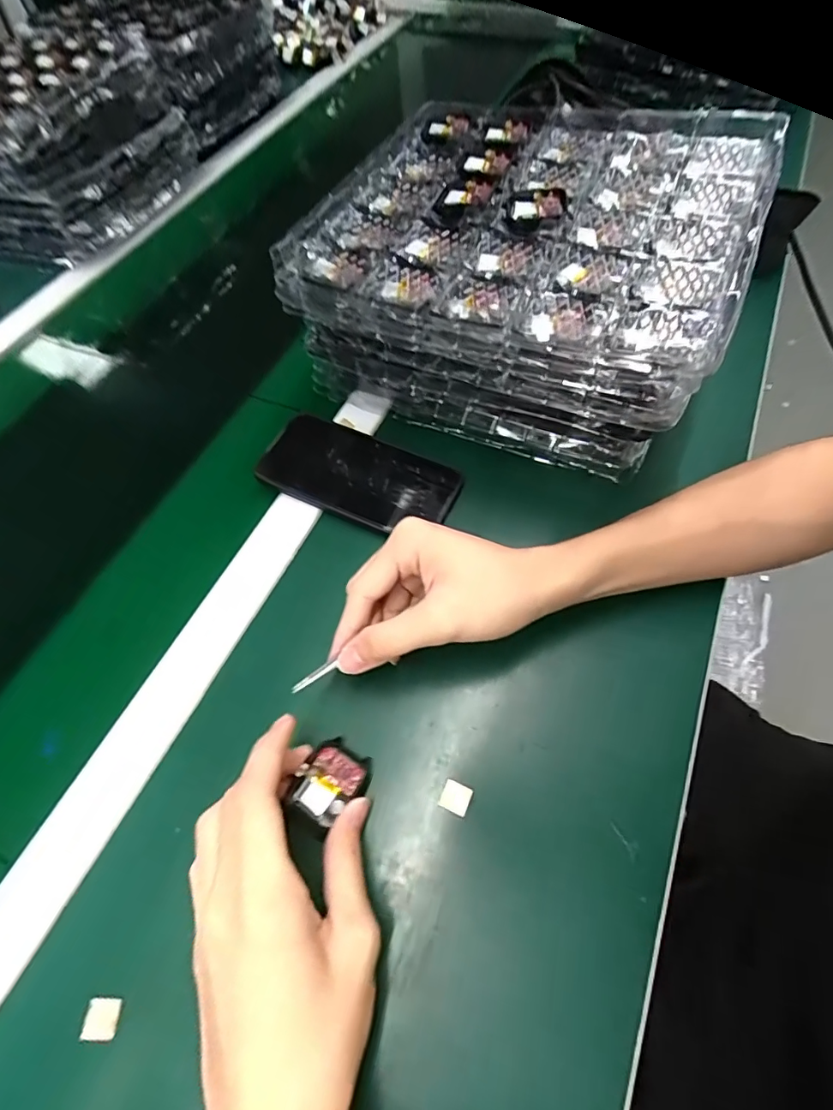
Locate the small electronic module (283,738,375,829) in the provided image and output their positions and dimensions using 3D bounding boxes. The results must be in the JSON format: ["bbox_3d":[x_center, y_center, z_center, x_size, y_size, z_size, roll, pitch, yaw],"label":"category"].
[{"bbox_3d":[-0.050,0.134,0.290,0.037,0.009,0.043,28,65,20],"label":"small electronic module"}]

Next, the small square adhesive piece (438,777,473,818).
[{"bbox_3d":[0.023,0.142,0.290,0.016,0.004,0.016,20,64,15],"label":"small square adhesive piece"}]

